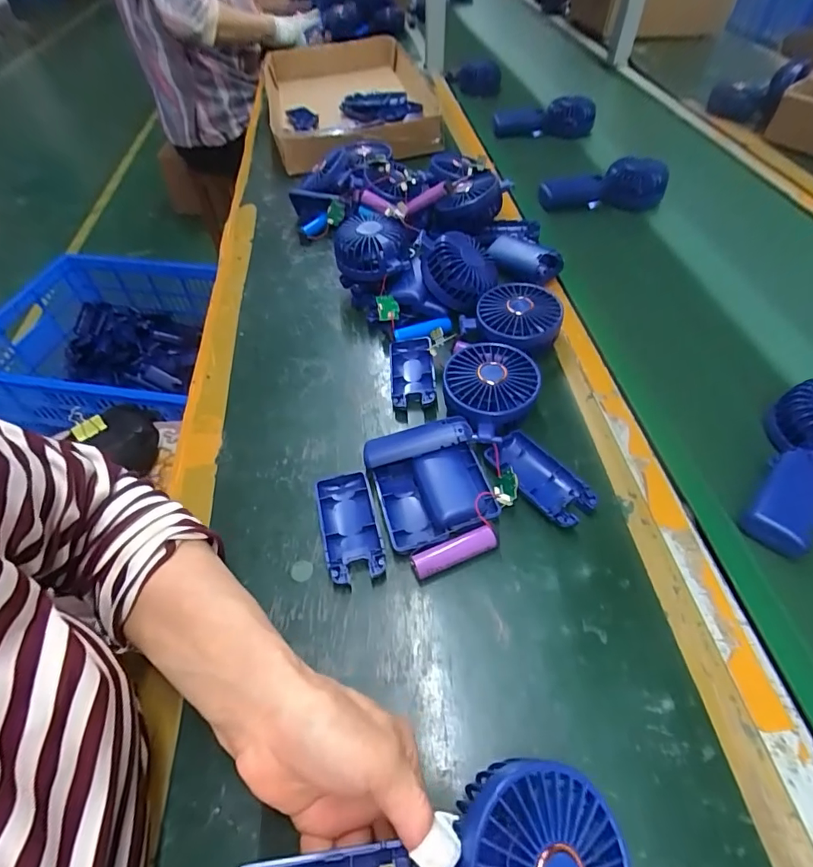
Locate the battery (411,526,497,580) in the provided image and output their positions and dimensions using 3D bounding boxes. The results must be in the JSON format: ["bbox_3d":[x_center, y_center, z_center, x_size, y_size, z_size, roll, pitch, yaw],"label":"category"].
[{"bbox_3d":[0.037,0.091,0.356,0.066,0.016,0.017,-18,52,-9],"label":"battery"}]

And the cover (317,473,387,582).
[{"bbox_3d":[-0.046,0.075,0.376,0.044,0.014,0.091,-14,52,-6],"label":"cover"}]

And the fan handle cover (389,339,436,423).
[{"bbox_3d":[0.006,-0.058,0.469,0.043,0.014,0.095,-5,52,1],"label":"fan handle cover"}]

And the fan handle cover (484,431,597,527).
[{"bbox_3d":[0.110,0.036,0.390,0.050,0.016,0.092,-34,57,-21],"label":"fan handle cover"}]

